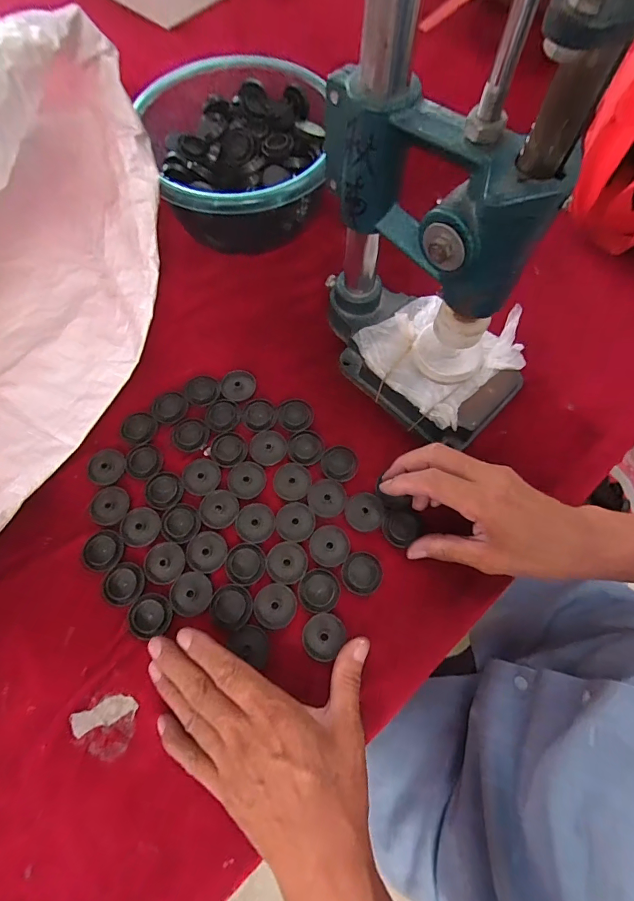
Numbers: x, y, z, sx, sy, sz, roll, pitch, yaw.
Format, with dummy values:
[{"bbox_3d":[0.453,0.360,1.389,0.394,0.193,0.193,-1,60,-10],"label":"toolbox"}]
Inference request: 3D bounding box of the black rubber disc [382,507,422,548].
[{"bbox_3d":[0.070,0.064,0.342,0.030,0.004,0.031,0,70,0],"label":"black rubber disc"}]

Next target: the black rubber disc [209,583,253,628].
[{"bbox_3d":[-0.067,0.121,0.322,0.032,0.004,0.030,0,70,0],"label":"black rubber disc"}]

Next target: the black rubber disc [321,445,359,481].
[{"bbox_3d":[0.020,0.011,0.363,0.032,0.004,0.031,0,70,0],"label":"black rubber disc"}]

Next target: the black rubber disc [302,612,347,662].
[{"bbox_3d":[0.005,0.142,0.314,0.030,0.005,0.032,0,70,0],"label":"black rubber disc"}]

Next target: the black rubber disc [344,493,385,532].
[{"bbox_3d":[0.040,0.052,0.348,0.031,0.004,0.032,0,70,0],"label":"black rubber disc"}]

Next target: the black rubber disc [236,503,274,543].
[{"bbox_3d":[-0.052,0.061,0.347,0.032,0.004,0.032,0,70,0],"label":"black rubber disc"}]

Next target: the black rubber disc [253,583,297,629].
[{"bbox_3d":[-0.033,0.122,0.323,0.032,0.004,0.032,0,70,0],"label":"black rubber disc"}]

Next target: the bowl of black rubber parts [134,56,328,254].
[{"bbox_3d":[-0.083,-0.304,0.439,0.170,0.086,0.201,5,70,2],"label":"bowl of black rubber parts"}]

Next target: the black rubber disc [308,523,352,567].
[{"bbox_3d":[0.010,0.078,0.338,0.032,0.004,0.032,15,71,6],"label":"black rubber disc"}]

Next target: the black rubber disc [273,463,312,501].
[{"bbox_3d":[-0.022,0.027,0.358,0.032,0.004,0.032,0,70,0],"label":"black rubber disc"}]

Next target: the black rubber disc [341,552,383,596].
[{"bbox_3d":[0.036,0.098,0.330,0.031,0.004,0.032,0,70,0],"label":"black rubber disc"}]

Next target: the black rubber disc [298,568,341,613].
[{"bbox_3d":[0.002,0.111,0.327,0.032,0.004,0.032,0,70,0],"label":"black rubber disc"}]

